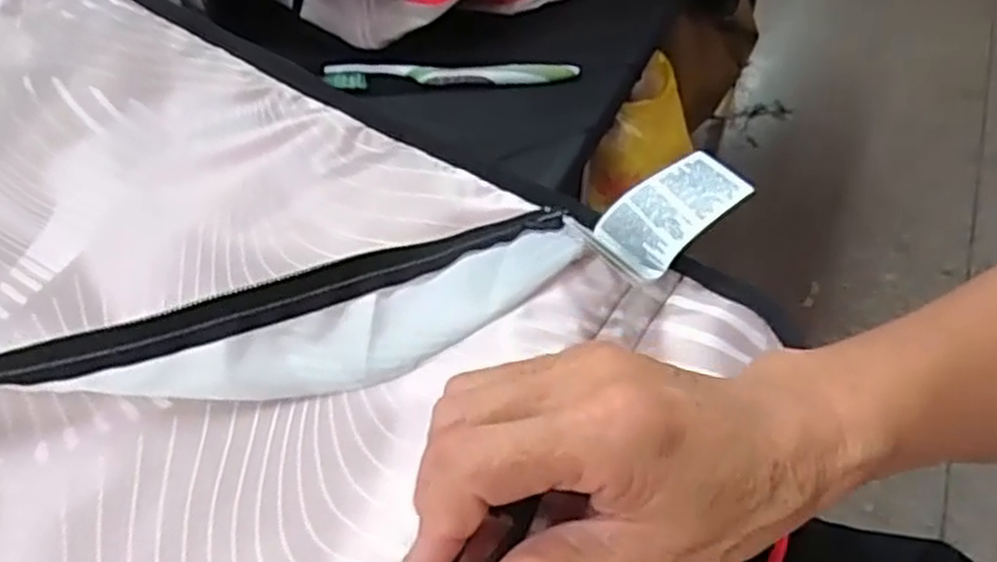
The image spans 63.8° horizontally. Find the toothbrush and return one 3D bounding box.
[{"bbox_3d":[-0.036,-0.153,0.591,0.184,0.013,0.016,-1,47,0],"label":"toothbrush"}]

